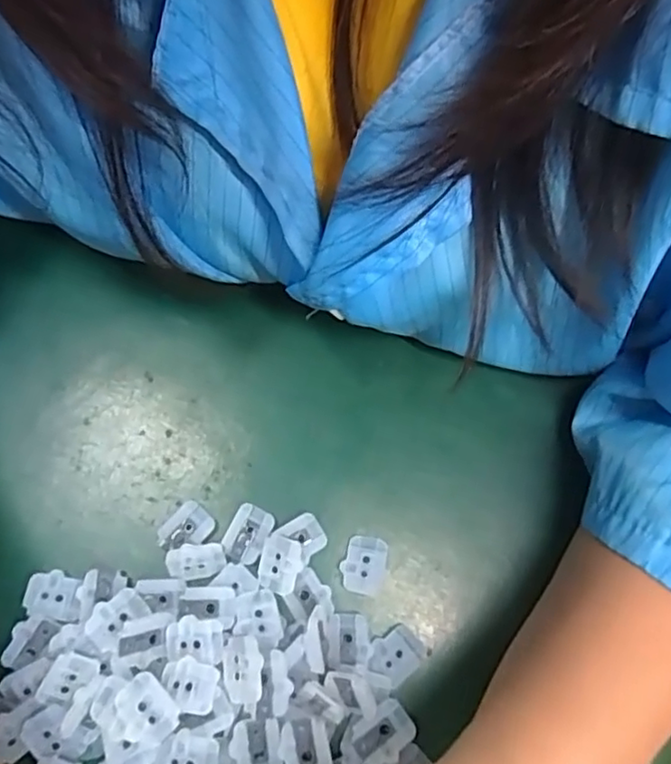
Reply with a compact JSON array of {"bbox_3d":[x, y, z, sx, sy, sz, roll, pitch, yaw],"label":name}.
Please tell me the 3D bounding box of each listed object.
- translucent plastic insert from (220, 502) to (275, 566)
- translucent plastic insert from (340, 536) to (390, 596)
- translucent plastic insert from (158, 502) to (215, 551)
[{"bbox_3d":[-0.035,0.060,0.245,0.016,0.004,0.022,23,75,3],"label":"translucent plastic insert"},{"bbox_3d":[0.012,0.072,0.246,0.017,0.004,0.022,15,75,1],"label":"translucent plastic insert"},{"bbox_3d":[-0.059,0.058,0.246,0.021,0.004,0.015,-42,81,-13],"label":"translucent plastic insert"}]

